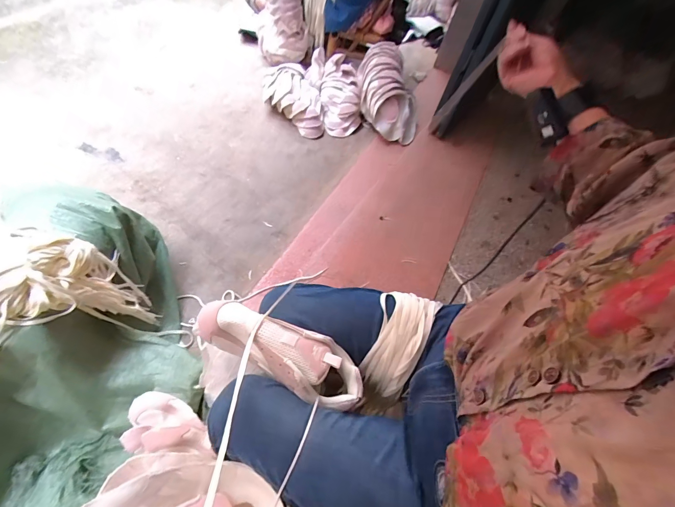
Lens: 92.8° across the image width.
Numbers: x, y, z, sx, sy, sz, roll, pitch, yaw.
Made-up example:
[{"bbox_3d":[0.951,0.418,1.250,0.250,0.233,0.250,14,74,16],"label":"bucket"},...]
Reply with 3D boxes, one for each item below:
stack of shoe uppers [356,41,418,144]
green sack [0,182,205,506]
[{"bbox_3d":[0.240,-0.734,1.484,0.281,0.258,0.385,-1,57,-11],"label":"stack of shoe uppers"},{"bbox_3d":[-0.575,0.218,0.680,0.510,0.312,0.713,23,55,5],"label":"green sack"}]

